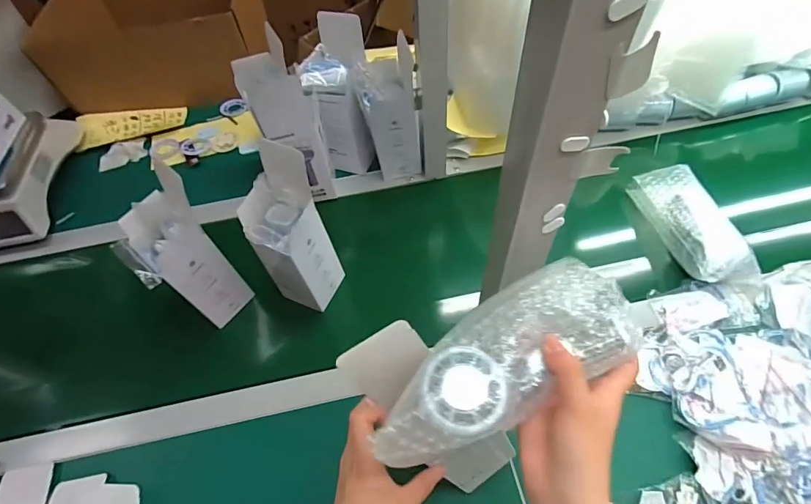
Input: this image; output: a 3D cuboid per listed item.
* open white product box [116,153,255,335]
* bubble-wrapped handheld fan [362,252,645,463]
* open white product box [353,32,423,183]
[{"bbox_3d":[-0.282,0.004,0.555,0.086,0.217,0.086,37,65,24],"label":"open white product box"},{"bbox_3d":[0.068,0.077,0.290,0.196,0.040,0.080,-29,60,-16],"label":"bubble-wrapped handheld fan"},{"bbox_3d":[-0.023,-0.209,0.666,0.085,0.218,0.075,-12,57,-5],"label":"open white product box"}]

